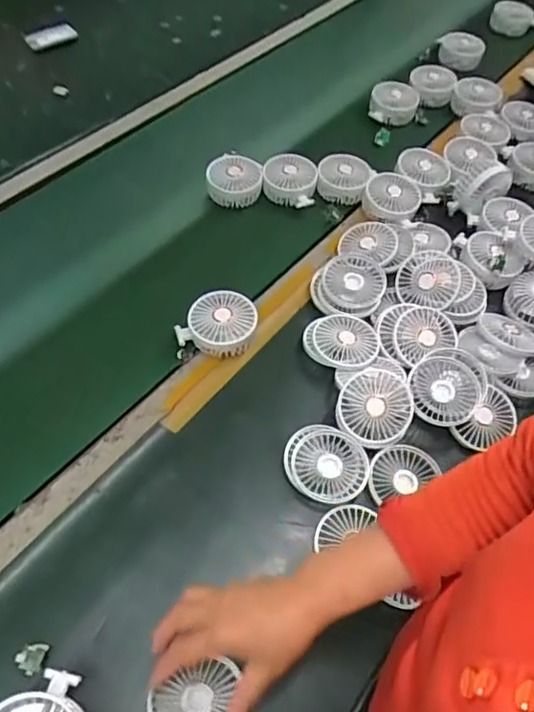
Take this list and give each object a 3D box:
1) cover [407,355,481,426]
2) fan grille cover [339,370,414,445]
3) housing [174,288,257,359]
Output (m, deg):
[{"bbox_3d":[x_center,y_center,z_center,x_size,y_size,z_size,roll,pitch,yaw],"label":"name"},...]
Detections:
[{"bbox_3d":[0.219,0.040,0.673,0.085,0.017,0.089,24,67,7],"label":"cover"},{"bbox_3d":[0.131,0.059,0.659,0.085,0.020,0.084,3,94,4],"label":"fan grille cover"},{"bbox_3d":[-0.061,-0.041,0.714,0.094,0.046,0.090,16,56,6],"label":"housing"}]

